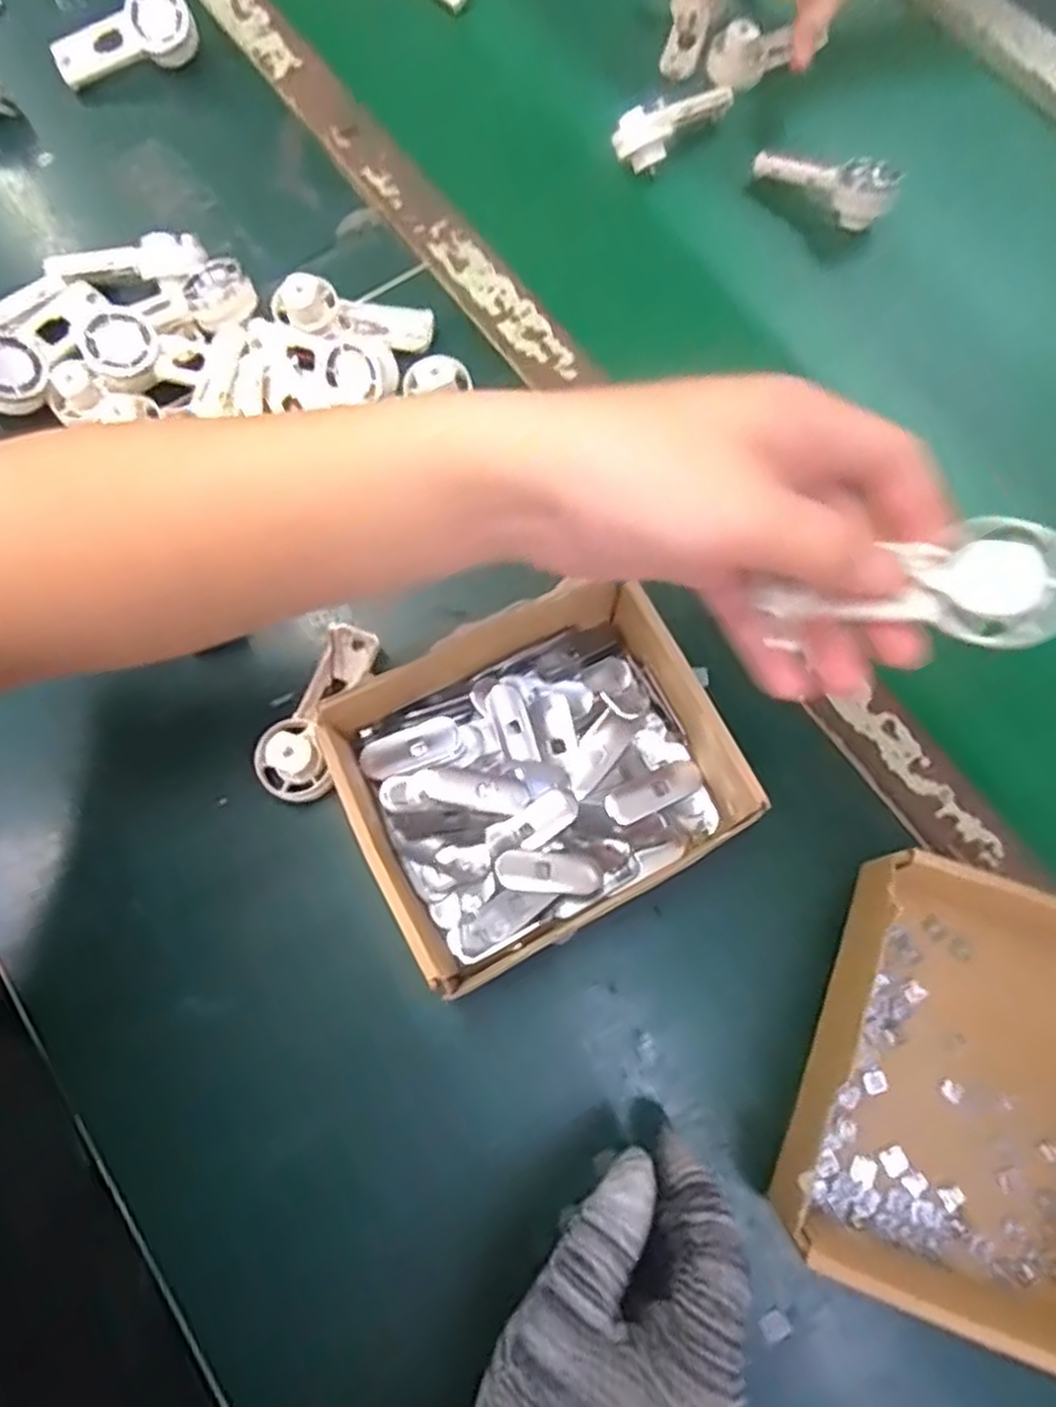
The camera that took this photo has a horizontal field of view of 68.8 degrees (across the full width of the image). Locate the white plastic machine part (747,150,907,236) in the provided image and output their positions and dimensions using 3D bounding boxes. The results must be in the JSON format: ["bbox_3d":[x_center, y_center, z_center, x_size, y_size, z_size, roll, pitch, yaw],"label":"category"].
[{"bbox_3d":[0.192,-0.341,0.505,0.089,0.037,0.026,28,74,6],"label":"white plastic machine part"}]

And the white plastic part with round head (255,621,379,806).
[{"bbox_3d":[-0.109,0.003,0.396,0.039,0.041,0.097,12,73,2],"label":"white plastic part with round head"}]

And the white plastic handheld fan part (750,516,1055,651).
[{"bbox_3d":[0.128,-0.039,0.259,0.092,0.032,0.037,-3,70,39],"label":"white plastic handheld fan part"}]

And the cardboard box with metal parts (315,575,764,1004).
[{"bbox_3d":[0.007,0.033,0.372,0.179,0.051,0.142,-27,76,-10],"label":"cardboard box with metal parts"}]

